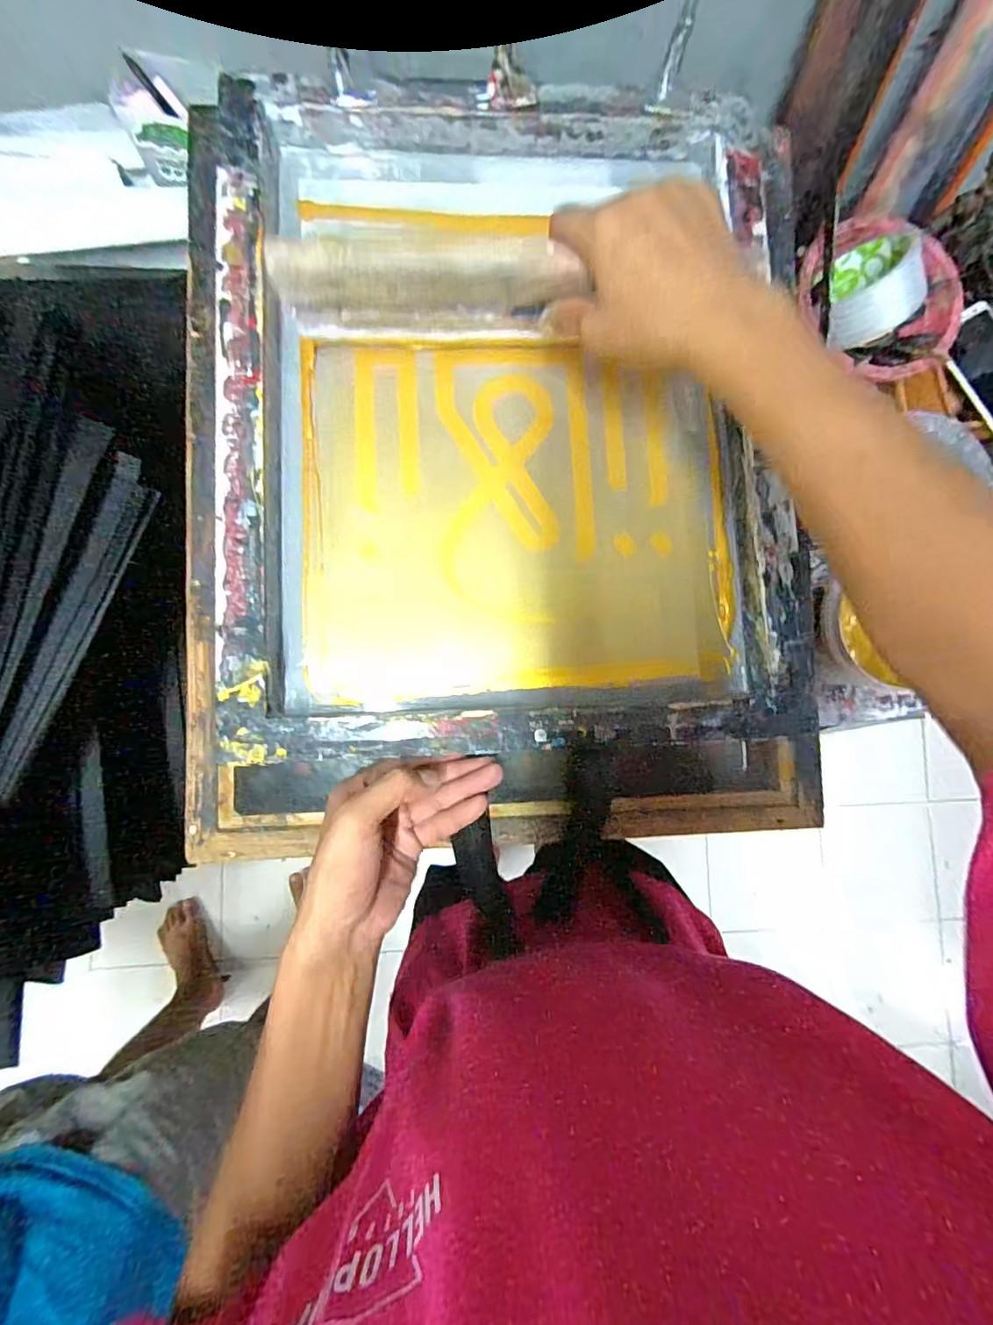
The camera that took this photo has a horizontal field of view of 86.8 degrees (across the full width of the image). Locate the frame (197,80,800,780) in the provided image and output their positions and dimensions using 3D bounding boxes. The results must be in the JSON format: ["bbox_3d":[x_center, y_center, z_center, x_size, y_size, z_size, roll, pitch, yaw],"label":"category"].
[{"bbox_3d":[0.013,-0.177,0.394,0.419,0.053,0.477,-1,83,-6],"label":"frame"}]

